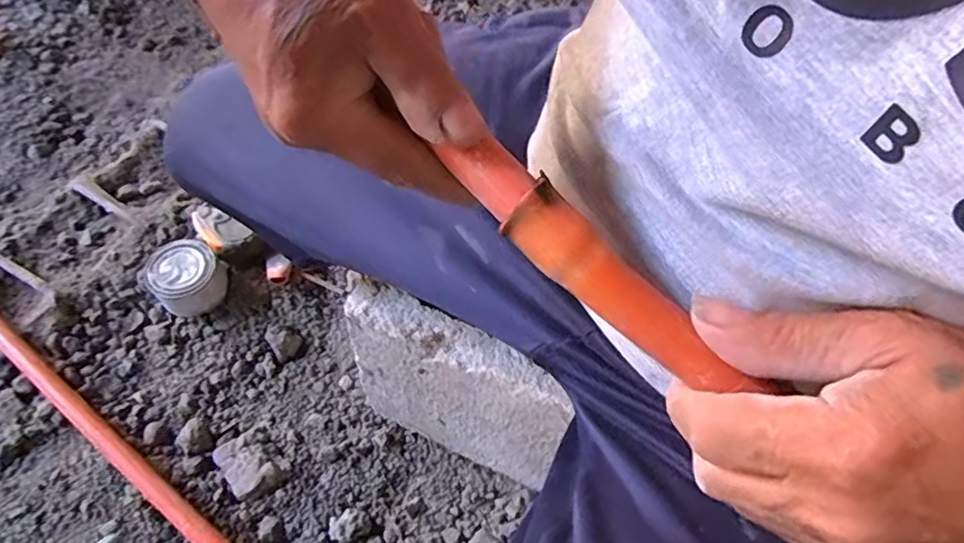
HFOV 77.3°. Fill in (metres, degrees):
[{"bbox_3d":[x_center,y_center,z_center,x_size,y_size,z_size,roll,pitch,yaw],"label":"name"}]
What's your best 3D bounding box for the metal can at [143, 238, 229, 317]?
[{"bbox_3d":[-0.324,0.008,0.666,0.074,0.052,0.071,-39,67,-21],"label":"metal can"}]

